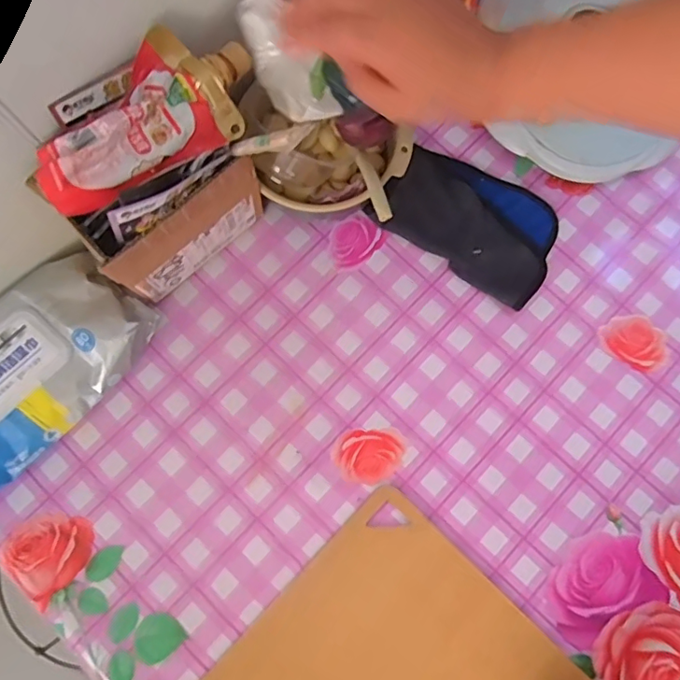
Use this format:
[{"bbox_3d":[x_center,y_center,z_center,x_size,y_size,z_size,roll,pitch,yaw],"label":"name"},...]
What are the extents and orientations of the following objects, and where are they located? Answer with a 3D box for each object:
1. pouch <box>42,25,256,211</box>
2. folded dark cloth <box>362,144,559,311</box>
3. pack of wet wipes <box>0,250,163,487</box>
[{"bbox_3d":[-0.144,-0.167,0.393,0.173,0.045,0.081,-34,81,-6],"label":"pouch"},{"bbox_3d":[0.136,-0.126,0.555,0.179,0.015,0.116,32,80,5],"label":"folded dark cloth"},{"bbox_3d":[-0.288,0.034,0.491,0.238,0.066,0.116,-43,83,-8],"label":"pack of wet wipes"}]

